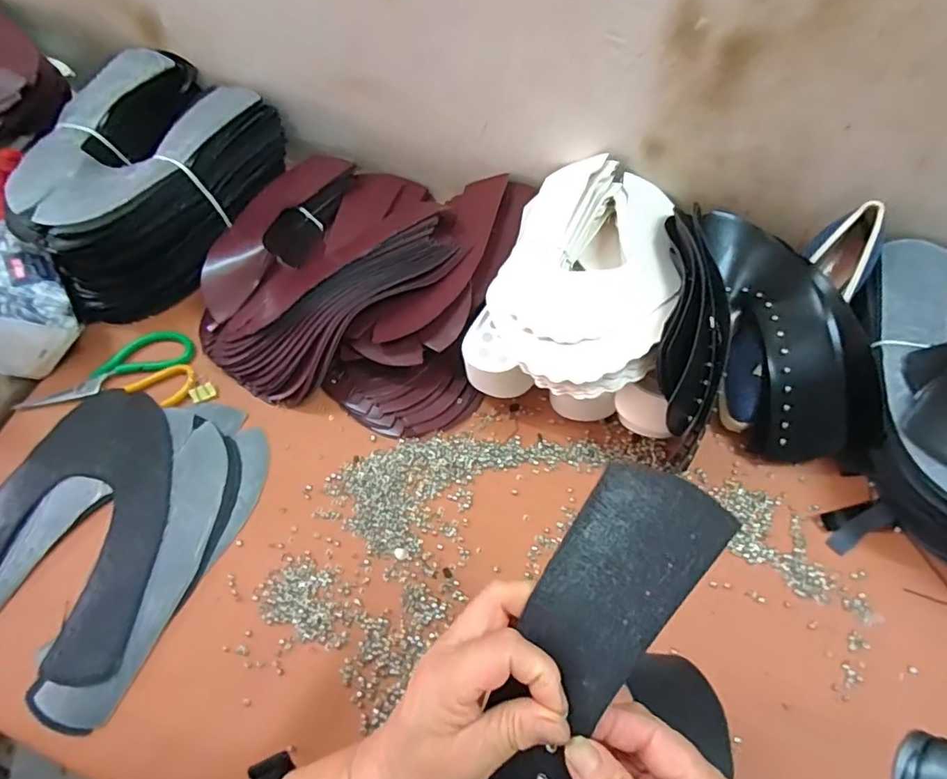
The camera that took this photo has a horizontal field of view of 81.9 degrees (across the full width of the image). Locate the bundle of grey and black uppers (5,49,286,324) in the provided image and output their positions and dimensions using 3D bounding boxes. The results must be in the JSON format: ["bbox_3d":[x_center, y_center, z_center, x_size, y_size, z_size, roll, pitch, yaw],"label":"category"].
[{"bbox_3d":[-0.400,-0.249,0.672,0.219,0.130,0.316,24,66,14],"label":"bundle of grey and black uppers"}]

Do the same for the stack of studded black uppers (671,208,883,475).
[{"bbox_3d":[0.274,-0.055,0.532,0.215,0.150,0.236,6,63,6],"label":"stack of studded black uppers"}]

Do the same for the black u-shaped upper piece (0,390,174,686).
[{"bbox_3d":[-0.398,0.127,0.541,0.211,0.023,0.267,9,63,7],"label":"black u-shaped upper piece"}]

